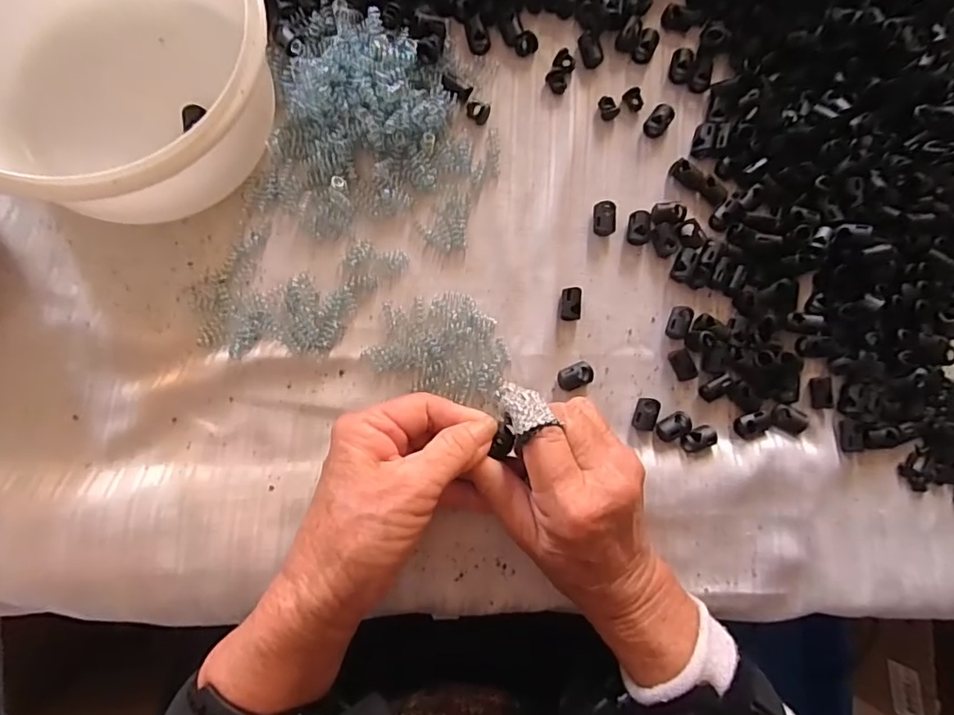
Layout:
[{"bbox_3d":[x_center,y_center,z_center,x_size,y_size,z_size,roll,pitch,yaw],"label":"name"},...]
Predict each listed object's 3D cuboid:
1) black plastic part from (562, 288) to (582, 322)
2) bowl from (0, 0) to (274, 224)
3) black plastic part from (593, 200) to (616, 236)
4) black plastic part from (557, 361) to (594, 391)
[{"bbox_3d":[0.058,-0.033,0.313,0.013,0.009,0.020,3,84,-6],"label":"black plastic part"},{"bbox_3d":[-0.178,-0.146,0.259,0.148,0.073,0.150,1,84,-6],"label":"bowl"},{"bbox_3d":[0.080,-0.087,0.322,0.014,0.008,0.021,2,84,-6],"label":"black plastic part"},{"bbox_3d":[0.059,0.011,0.310,0.021,0.010,0.014,-22,87,-8],"label":"black plastic part"}]

